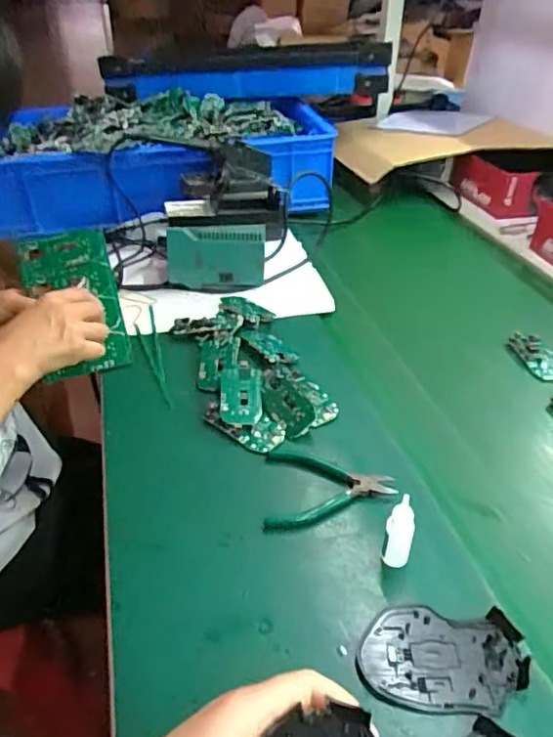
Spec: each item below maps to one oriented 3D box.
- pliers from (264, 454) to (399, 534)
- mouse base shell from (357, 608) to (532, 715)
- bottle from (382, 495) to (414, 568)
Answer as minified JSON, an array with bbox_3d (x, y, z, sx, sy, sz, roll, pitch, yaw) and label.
[{"bbox_3d":[0.050,0.112,0.538,0.118,0.009,0.095,1,36,1],"label":"pliers"},{"bbox_3d":[0.119,0.207,0.413,0.115,0.010,0.073,4,36,5],"label":"mouse base shell"},{"bbox_3d":[0.100,0.132,0.464,0.021,0.067,0.020,12,38,15],"label":"bottle"}]

